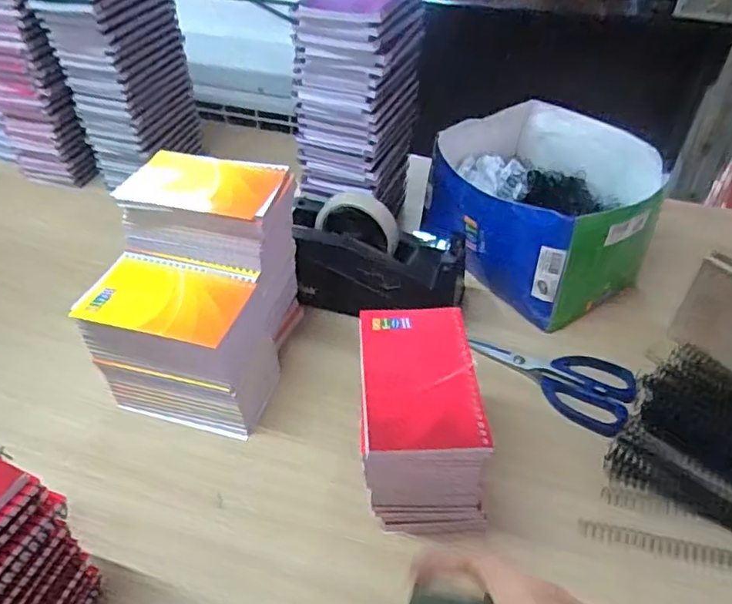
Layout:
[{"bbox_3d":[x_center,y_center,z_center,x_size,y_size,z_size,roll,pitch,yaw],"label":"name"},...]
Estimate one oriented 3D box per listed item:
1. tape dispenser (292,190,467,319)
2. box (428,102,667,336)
[{"bbox_3d":[0.014,-0.044,0.600,0.172,0.093,0.081,5,43,4],"label":"tape dispenser"},{"bbox_3d":[0.202,-0.114,0.662,0.229,0.117,0.226,34,52,31],"label":"box"}]

